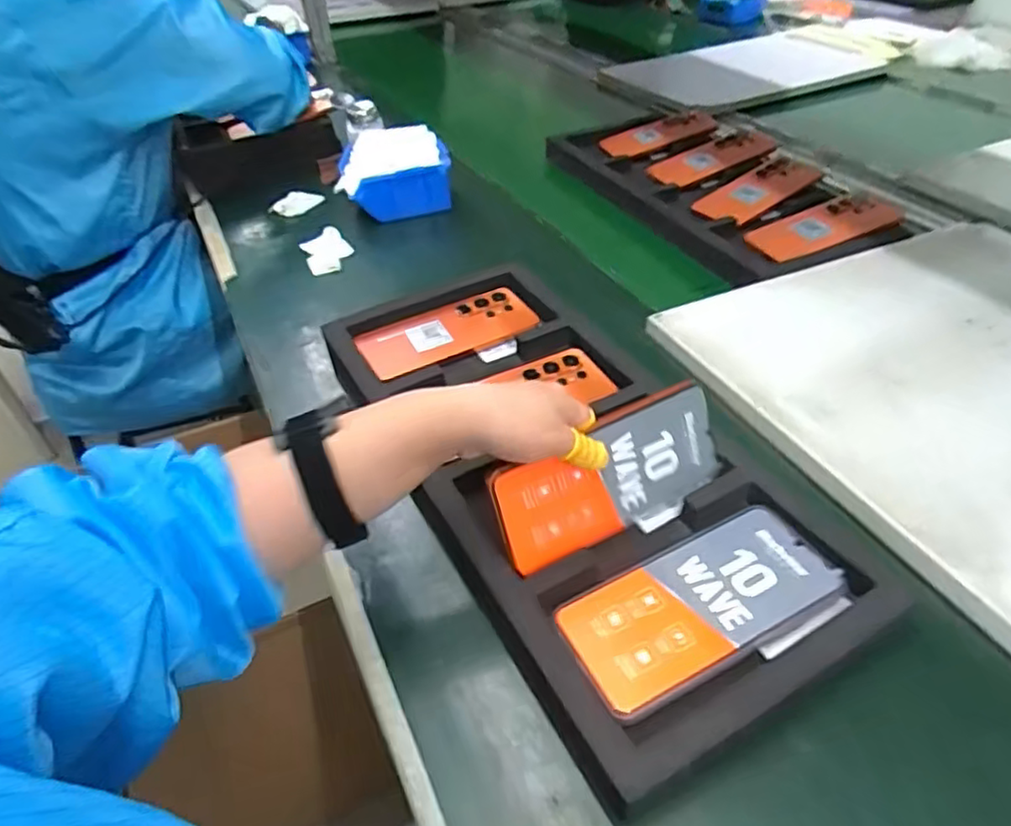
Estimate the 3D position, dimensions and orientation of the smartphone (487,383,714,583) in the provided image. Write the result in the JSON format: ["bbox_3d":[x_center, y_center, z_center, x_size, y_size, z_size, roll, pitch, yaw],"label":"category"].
[{"bbox_3d":[0.070,0.043,0.437,0.166,0.081,0.007,-23,22,-21],"label":"smartphone"}]

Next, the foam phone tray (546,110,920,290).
[{"bbox_3d":[0.274,-0.315,0.880,0.261,0.037,0.462,-15,43,-15],"label":"foam phone tray"}]

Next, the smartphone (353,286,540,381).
[{"bbox_3d":[-0.057,-0.078,0.646,0.166,0.015,0.077,-19,48,-12],"label":"smartphone"}]

